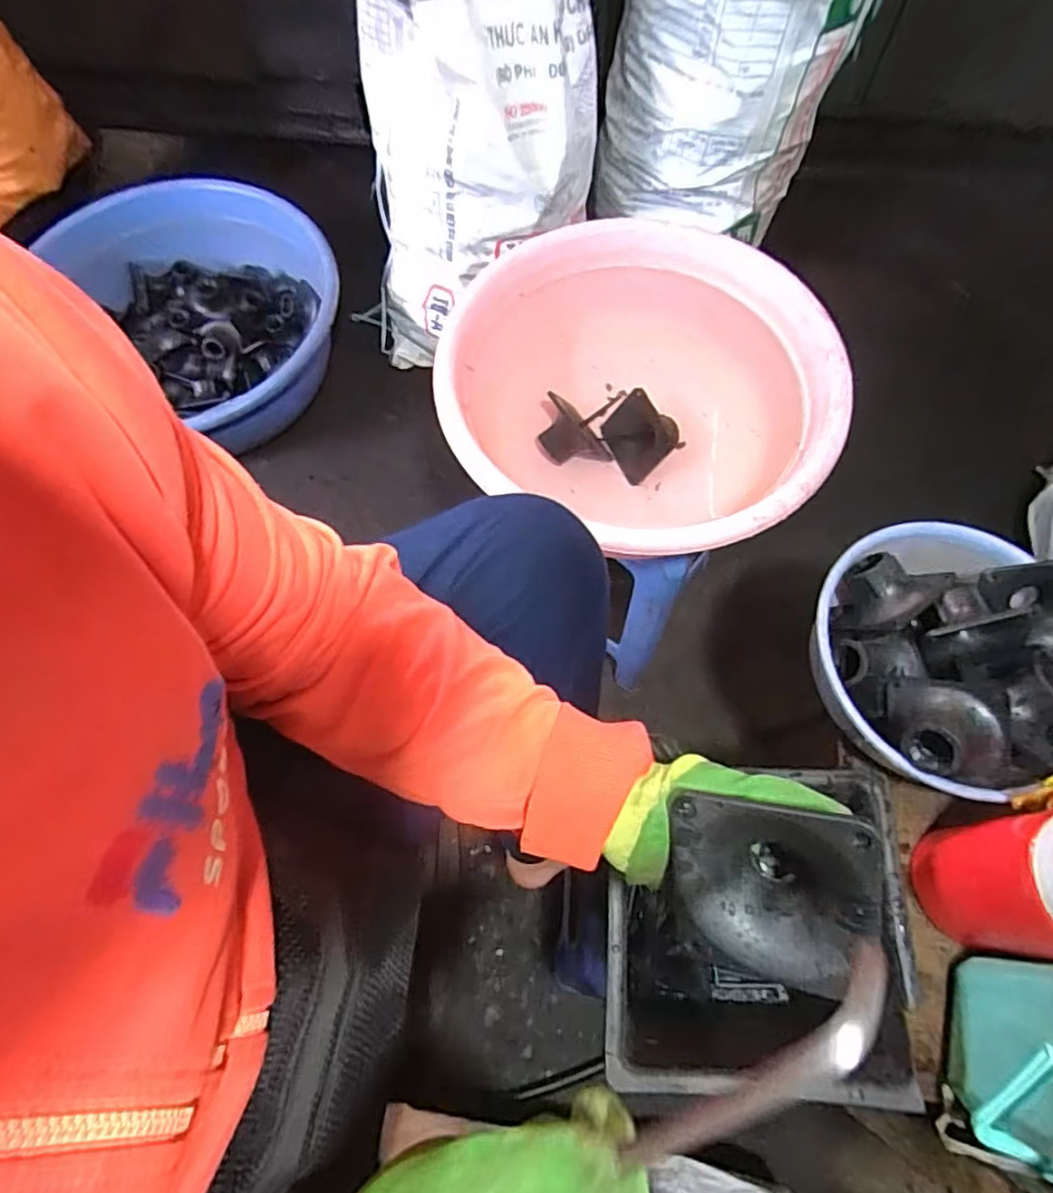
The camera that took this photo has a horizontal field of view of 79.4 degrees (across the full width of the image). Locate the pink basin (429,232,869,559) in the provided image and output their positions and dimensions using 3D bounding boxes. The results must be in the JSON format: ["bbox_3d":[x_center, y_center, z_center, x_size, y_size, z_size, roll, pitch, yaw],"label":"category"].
[{"bbox_3d":[0.134,-0.231,0.714,0.407,0.110,0.390,0,68,0],"label":"pink basin"}]

